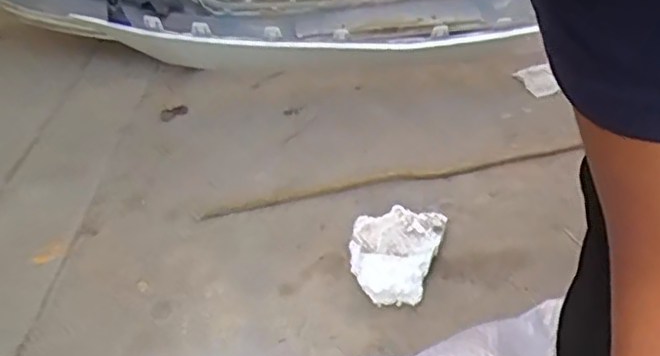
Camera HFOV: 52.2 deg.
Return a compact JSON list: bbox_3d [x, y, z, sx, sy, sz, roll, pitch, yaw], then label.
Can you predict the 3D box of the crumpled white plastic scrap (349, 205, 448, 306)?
[{"bbox_3d":[0.092,0.104,0.979,0.124,0.046,0.192,12,39,20],"label":"crumpled white plastic scrap"}]

